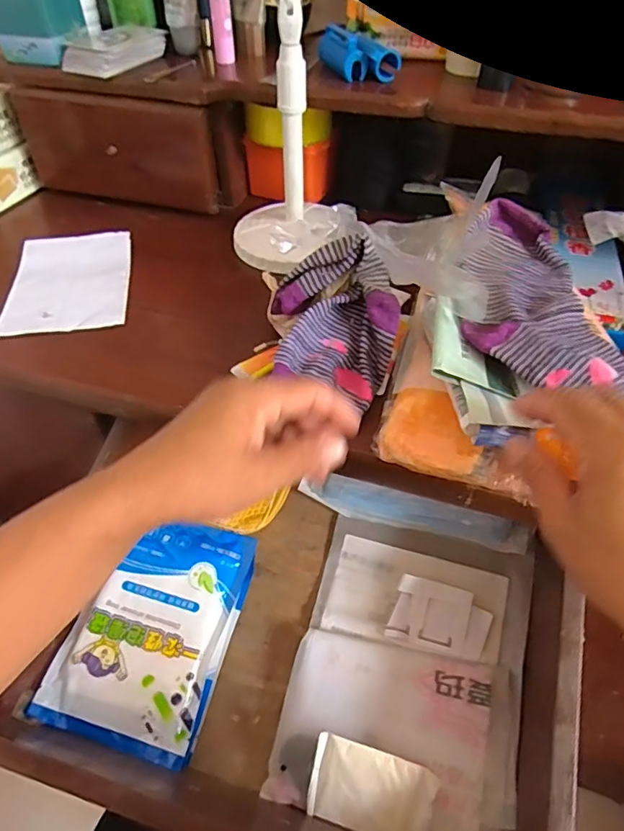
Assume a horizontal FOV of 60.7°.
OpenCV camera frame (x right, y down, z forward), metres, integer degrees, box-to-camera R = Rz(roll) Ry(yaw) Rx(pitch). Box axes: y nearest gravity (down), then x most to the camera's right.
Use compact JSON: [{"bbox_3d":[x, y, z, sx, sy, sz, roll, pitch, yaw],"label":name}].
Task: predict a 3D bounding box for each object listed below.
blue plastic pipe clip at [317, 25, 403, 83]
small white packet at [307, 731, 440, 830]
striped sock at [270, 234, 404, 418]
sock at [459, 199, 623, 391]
[{"bbox_3d":[0.043,-0.342,0.504,0.055,0.029,0.081,-14,48,-13],"label":"blue plastic pipe clip"},{"bbox_3d":[0.042,0.273,0.384,0.086,0.062,0.008,12,3,13],"label":"small white packet"},{"bbox_3d":[0.016,-0.066,0.382,0.089,0.071,0.107,0,46,0],"label":"striped sock"},{"bbox_3d":[0.170,-0.080,0.384,0.120,0.044,0.202,4,46,4],"label":"sock"}]

